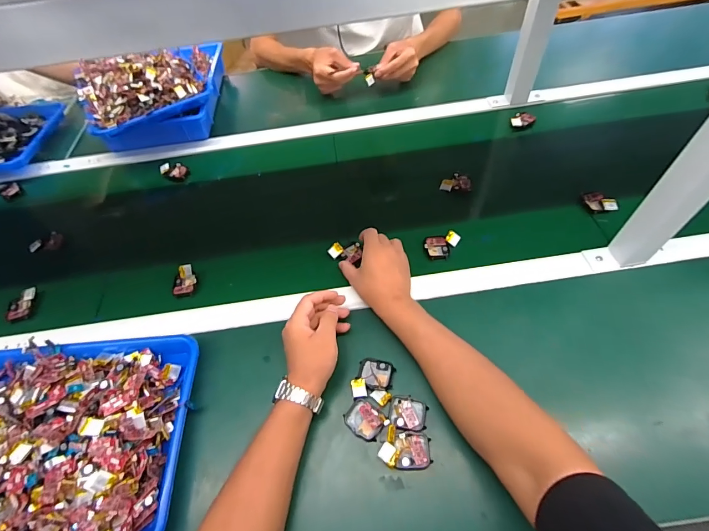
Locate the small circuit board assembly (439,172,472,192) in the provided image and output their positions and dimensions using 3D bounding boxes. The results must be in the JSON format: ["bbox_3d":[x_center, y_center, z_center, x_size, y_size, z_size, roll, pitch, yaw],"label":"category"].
[{"bbox_3d":[0.185,-0.153,0.673,0.055,0.015,0.036,-8,55,0],"label":"small circuit board assembly"}]

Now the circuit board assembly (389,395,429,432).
[{"bbox_3d":[0.066,0.182,0.451,0.045,0.008,0.039,9,56,11],"label":"circuit board assembly"}]

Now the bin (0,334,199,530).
[{"bbox_3d":[-0.378,0.208,0.441,0.337,0.066,0.261,-6,55,1],"label":"bin"}]

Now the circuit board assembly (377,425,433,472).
[{"bbox_3d":[0.059,0.216,0.431,0.059,0.013,0.043,6,56,9],"label":"circuit board assembly"}]

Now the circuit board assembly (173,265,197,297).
[{"bbox_3d":[-0.276,0.024,0.588,0.035,0.025,0.045,-19,56,-8],"label":"circuit board assembly"}]

